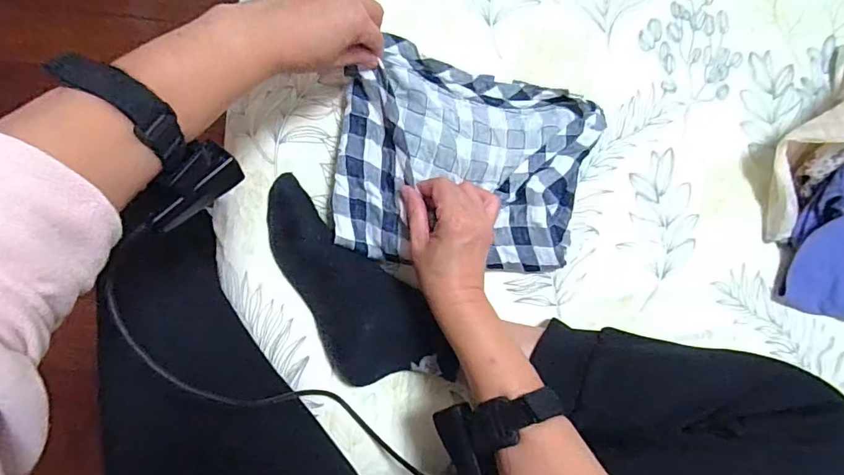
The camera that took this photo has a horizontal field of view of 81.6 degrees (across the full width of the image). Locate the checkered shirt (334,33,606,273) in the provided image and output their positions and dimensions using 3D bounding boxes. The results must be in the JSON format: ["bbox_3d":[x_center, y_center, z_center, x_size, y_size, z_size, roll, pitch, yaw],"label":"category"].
[{"bbox_3d":[0.045,-0.070,0.475,0.244,0.042,0.197,11,82,-5],"label":"checkered shirt"}]

